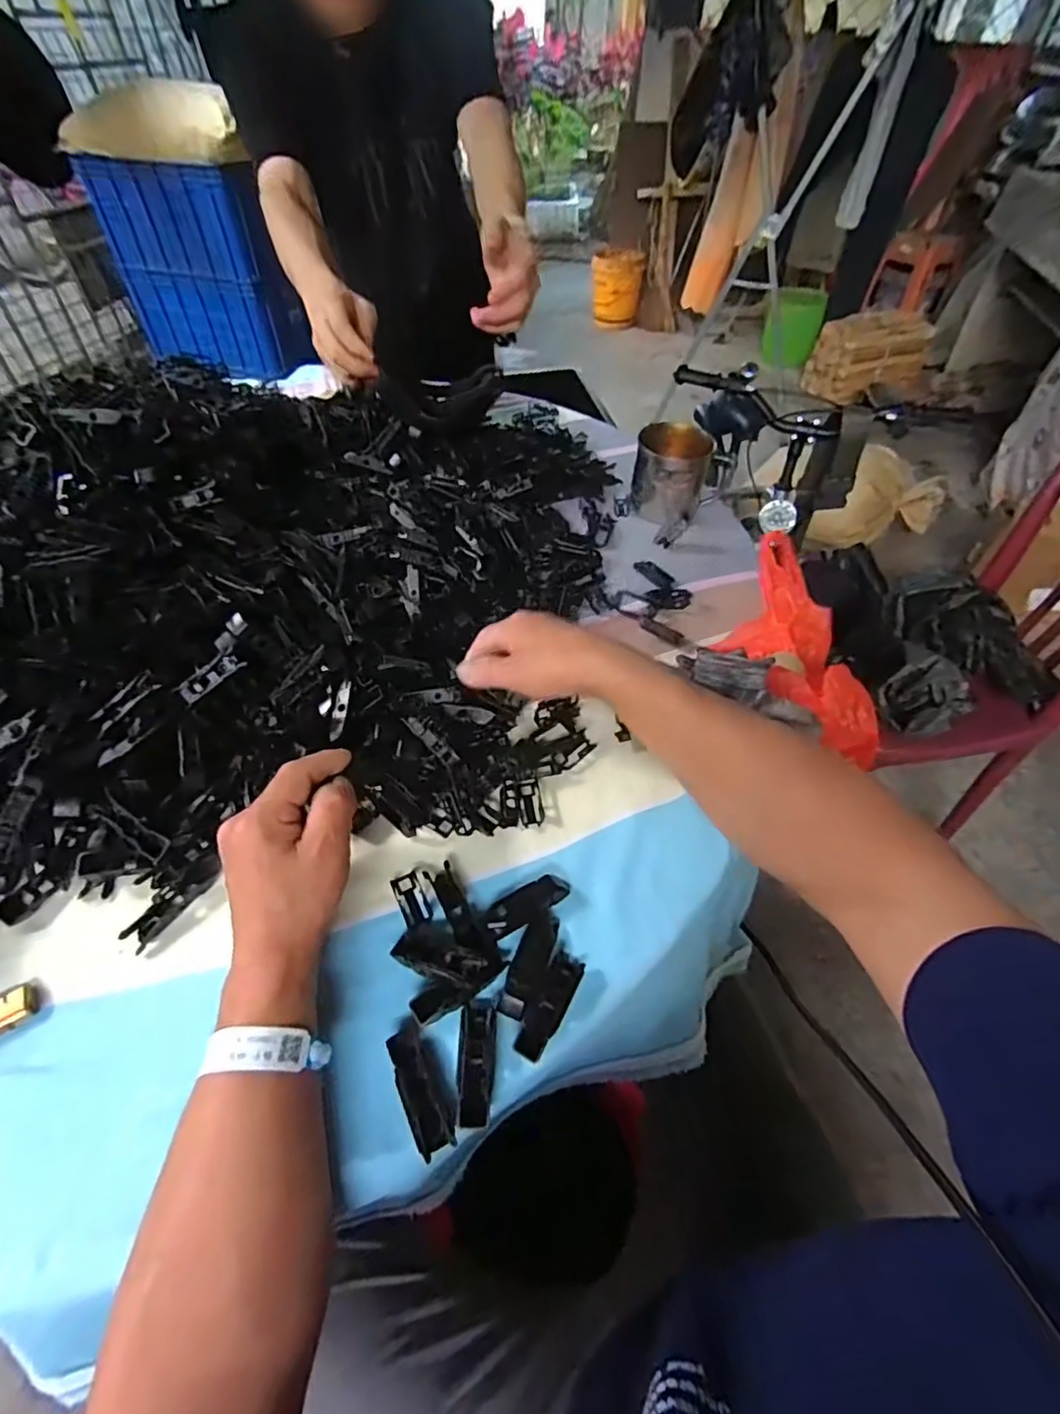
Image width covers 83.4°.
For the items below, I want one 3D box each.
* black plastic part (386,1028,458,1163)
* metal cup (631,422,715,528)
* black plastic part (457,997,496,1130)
[{"bbox_3d":[-0.065,0.225,0.351,0.022,0.007,0.066,-21,54,-19],"label":"black plastic part"},{"bbox_3d":[0.173,-0.286,0.738,0.088,0.090,0.089,1,50,-1],"label":"metal cup"},{"bbox_3d":[-0.032,0.215,0.363,0.020,0.008,0.067,2,50,-1],"label":"black plastic part"}]

